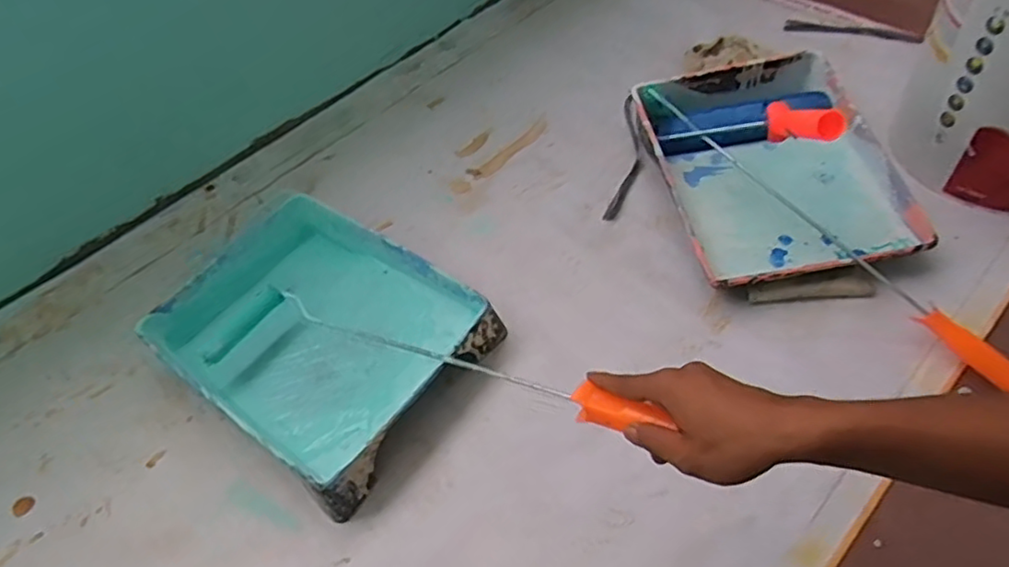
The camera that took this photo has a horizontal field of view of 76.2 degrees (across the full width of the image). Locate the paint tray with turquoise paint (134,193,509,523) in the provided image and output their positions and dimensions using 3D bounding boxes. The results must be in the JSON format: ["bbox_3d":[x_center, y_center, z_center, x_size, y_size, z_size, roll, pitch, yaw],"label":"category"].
[{"bbox_3d":[-0.220,0.055,0.769,0.349,0.072,0.273,30,62,26],"label":"paint tray with turquoise paint"}]

